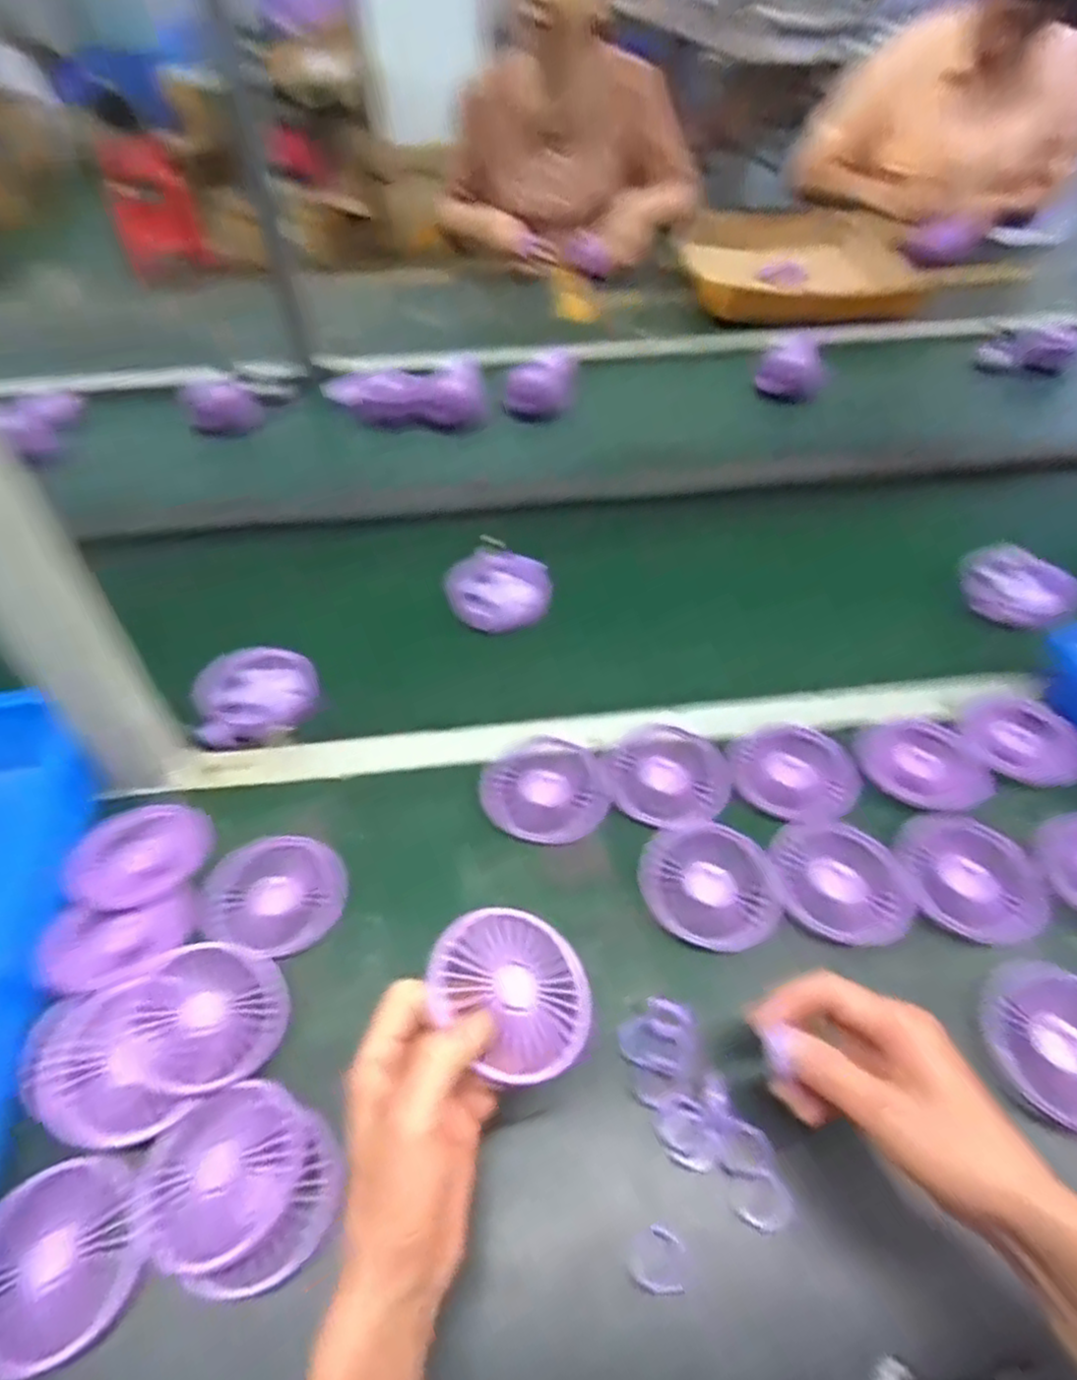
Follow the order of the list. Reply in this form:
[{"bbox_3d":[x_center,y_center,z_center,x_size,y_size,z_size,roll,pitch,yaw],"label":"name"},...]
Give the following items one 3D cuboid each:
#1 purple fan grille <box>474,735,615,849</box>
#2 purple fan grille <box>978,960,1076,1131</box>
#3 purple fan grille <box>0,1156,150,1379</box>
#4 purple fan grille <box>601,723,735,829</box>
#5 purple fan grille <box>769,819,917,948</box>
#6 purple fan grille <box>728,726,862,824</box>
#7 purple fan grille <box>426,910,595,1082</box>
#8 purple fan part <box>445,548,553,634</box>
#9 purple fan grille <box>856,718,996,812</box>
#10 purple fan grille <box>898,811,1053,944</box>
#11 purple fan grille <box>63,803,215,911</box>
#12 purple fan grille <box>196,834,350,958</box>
[{"bbox_3d":[0.006,0.074,0.550,0.096,0.012,0.089,0,48,0],"label":"purple fan grille"},{"bbox_3d":[0.324,0.218,0.431,0.086,0.008,0.097,-26,54,-21],"label":"purple fan grille"},{"bbox_3d":[-0.256,0.298,0.367,0.086,0.014,0.090,0,48,0],"label":"purple fan grille"},{"bbox_3d":[0.101,0.067,0.555,0.087,0.008,0.095,-36,58,-28],"label":"purple fan grille"},{"bbox_3d":[0.215,0.135,0.500,0.090,0.006,0.092,0,48,0],"label":"purple fan grille"},{"bbox_3d":[0.202,0.064,0.554,0.095,0.010,0.080,22,52,18],"label":"purple fan grille"},{"bbox_3d":[-0.012,0.156,0.370,0.087,0.006,0.079,48,41,14],"label":"purple fan grille"},{"bbox_3d":[-0.042,-0.113,0.738,0.105,0.040,0.103,-7,49,-6],"label":"purple fan part"},{"bbox_3d":[0.308,0.056,0.554,0.087,0.018,0.085,0,48,0],"label":"purple fan grille"},{"bbox_3d":[0.307,0.130,0.499,0.098,0.008,0.086,26,54,22],"label":"purple fan grille"},{"bbox_3d":[-0.289,0.115,0.506,0.088,0.010,0.088,0,48,0],"label":"purple fan grille"},{"bbox_3d":[-0.187,0.143,0.501,0.098,0.010,0.083,13,50,11],"label":"purple fan grille"}]

